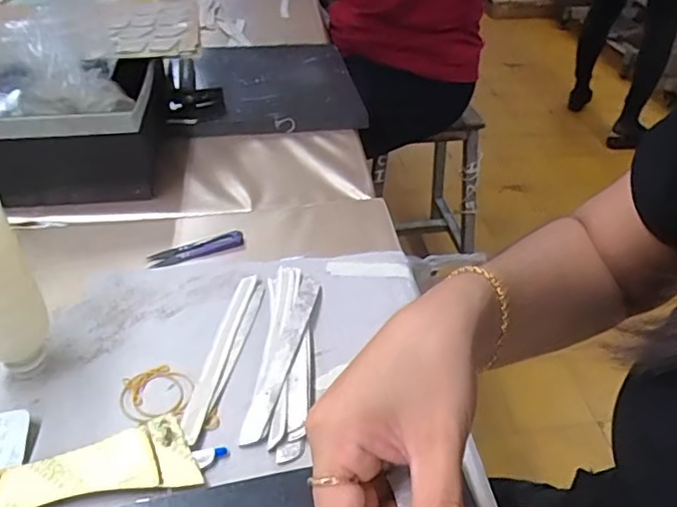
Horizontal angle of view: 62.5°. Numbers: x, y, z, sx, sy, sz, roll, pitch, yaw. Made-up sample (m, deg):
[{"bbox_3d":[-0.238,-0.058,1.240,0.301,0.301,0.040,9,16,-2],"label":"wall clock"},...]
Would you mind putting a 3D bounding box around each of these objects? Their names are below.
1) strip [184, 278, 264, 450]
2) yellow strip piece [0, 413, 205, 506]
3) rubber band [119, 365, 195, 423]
[{"bbox_3d":[-0.100,0.084,0.491,0.029,0.008,0.180,7,40,6],"label":"strip"},{"bbox_3d":[-0.182,0.154,0.400,0.153,0.009,0.055,-10,45,-9],"label":"yellow strip piece"},{"bbox_3d":[-0.150,0.113,0.460,0.057,0.010,0.053,1,39,-1],"label":"rubber band"}]

